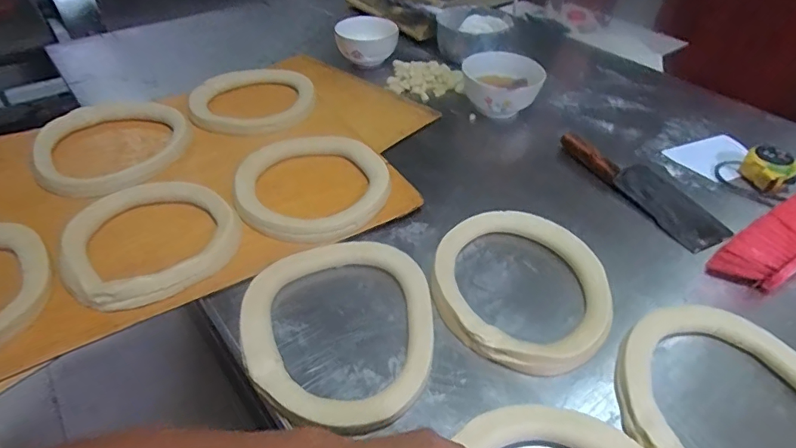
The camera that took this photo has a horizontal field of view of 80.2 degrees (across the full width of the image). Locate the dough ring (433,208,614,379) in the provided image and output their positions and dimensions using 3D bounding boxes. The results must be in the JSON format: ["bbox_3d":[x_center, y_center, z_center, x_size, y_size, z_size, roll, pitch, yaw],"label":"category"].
[{"bbox_3d":[0.147,0.070,0.573,0.203,0.036,0.220,2,42,-2],"label":"dough ring"}]

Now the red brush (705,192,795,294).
[{"bbox_3d":[0.585,-0.001,0.648,0.390,0.076,0.088,-15,45,-20],"label":"red brush"}]

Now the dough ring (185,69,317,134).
[{"bbox_3d":[-0.273,-0.235,0.888,0.219,0.032,0.219,-15,45,-19],"label":"dough ring"}]

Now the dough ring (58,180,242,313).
[{"bbox_3d":[-0.324,0.013,0.609,0.215,0.026,0.197,2,42,-2],"label":"dough ring"}]

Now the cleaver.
[{"bbox_3d":[0.384,-0.064,0.743,0.092,0.033,0.277,-17,46,-22],"label":"cleaver"}]

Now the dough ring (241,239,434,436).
[{"bbox_3d":[-0.065,0.109,0.525,0.206,0.025,0.246,1,42,-3],"label":"dough ring"}]

